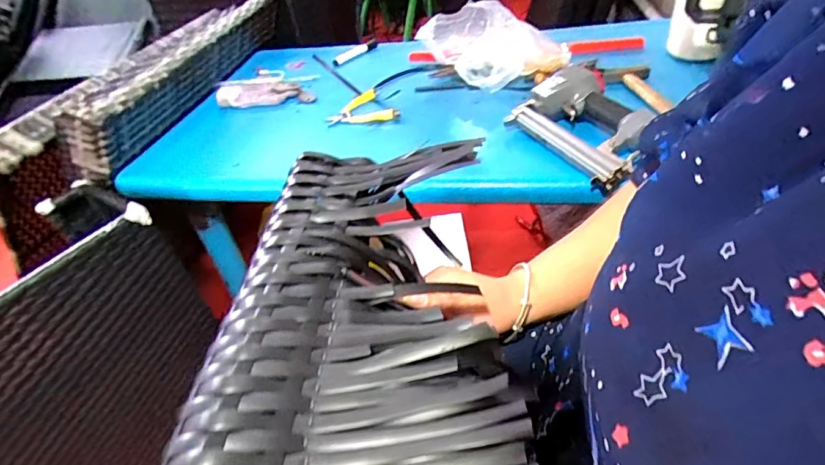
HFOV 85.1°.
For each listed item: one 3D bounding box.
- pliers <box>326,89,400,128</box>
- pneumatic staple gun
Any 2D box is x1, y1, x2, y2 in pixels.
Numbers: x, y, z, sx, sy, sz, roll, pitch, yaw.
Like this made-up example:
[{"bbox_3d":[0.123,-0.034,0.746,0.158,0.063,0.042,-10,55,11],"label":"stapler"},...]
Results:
[{"bbox_3d":[-0.102,-0.228,0.844,0.112,0.021,0.127,-21,42,-16],"label":"pliers"},{"bbox_3d":[0.256,-0.164,0.662,0.157,0.062,0.240,-16,41,-11],"label":"pneumatic staple gun"}]

